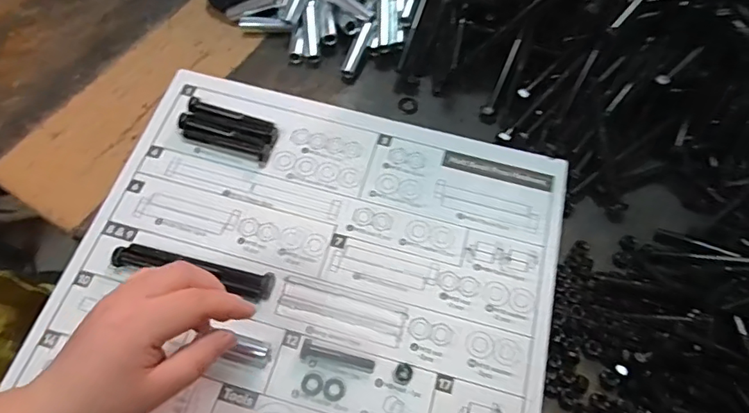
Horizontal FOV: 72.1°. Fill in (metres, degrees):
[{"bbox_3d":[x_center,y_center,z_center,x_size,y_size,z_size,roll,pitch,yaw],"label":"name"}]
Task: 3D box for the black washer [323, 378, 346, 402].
[{"bbox_3d":[-0.029,0.134,0.374,0.016,0.004,0.016,0,64,0],"label":"black washer"}]

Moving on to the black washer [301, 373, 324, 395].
[{"bbox_3d":[-0.045,0.130,0.376,0.016,0.004,0.015,0,64,0],"label":"black washer"}]

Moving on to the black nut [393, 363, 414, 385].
[{"bbox_3d":[0.022,0.122,0.377,0.014,0.005,0.015,0,64,0],"label":"black nut"}]

